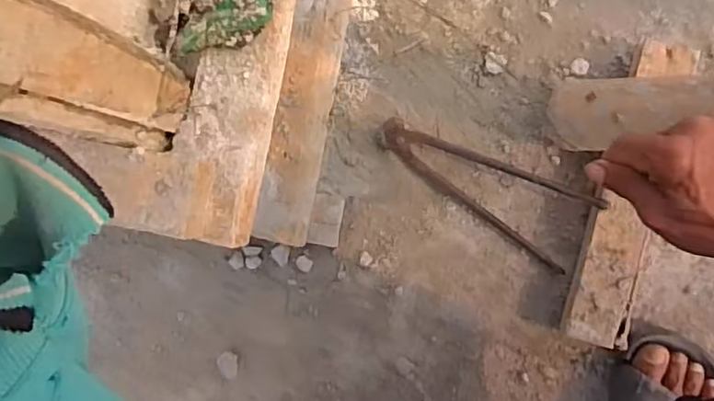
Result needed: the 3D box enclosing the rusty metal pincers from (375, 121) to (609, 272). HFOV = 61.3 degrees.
[{"bbox_3d":[0.134,-0.018,0.653,0.239,0.019,0.084,29,91,6],"label":"rusty metal pincers"}]

